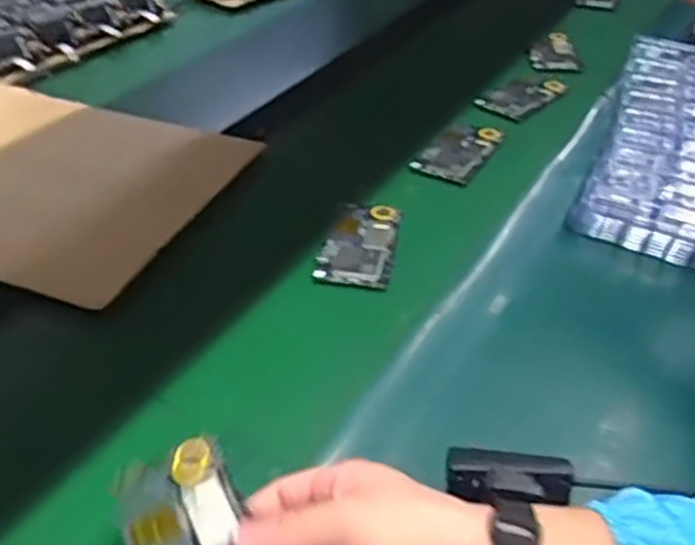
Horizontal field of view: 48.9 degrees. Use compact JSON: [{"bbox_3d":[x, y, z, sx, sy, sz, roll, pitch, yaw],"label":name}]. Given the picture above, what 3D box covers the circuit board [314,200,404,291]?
[{"bbox_3d":[0.012,-0.028,0.712,0.066,0.011,0.116,5,40,8],"label":"circuit board"}]

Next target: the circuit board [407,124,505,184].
[{"bbox_3d":[0.124,-0.137,0.852,0.068,0.012,0.117,22,44,26],"label":"circuit board"}]

